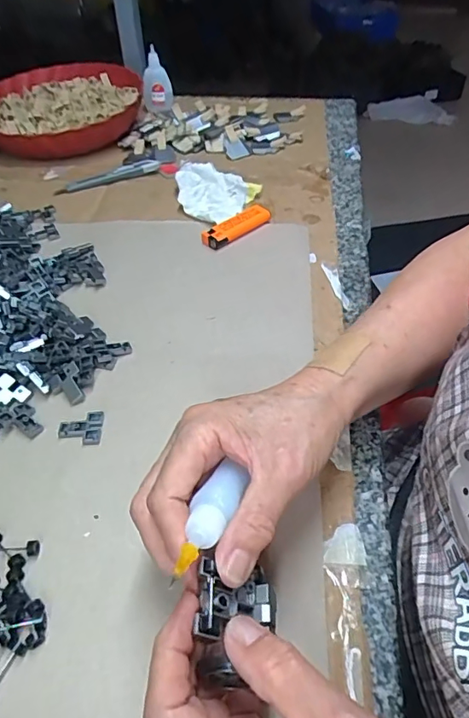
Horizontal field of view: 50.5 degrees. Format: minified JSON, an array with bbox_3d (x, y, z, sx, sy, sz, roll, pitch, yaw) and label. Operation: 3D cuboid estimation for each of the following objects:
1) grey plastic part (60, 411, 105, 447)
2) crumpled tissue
[{"bbox_3d":[-0.111,0.049,0.358,0.031,0.006,0.029,-3,45,-1],"label":"grey plastic part"},{"bbox_3d":[-0.032,-0.194,0.572,0.102,0.018,0.078,32,54,29],"label":"crumpled tissue"}]

